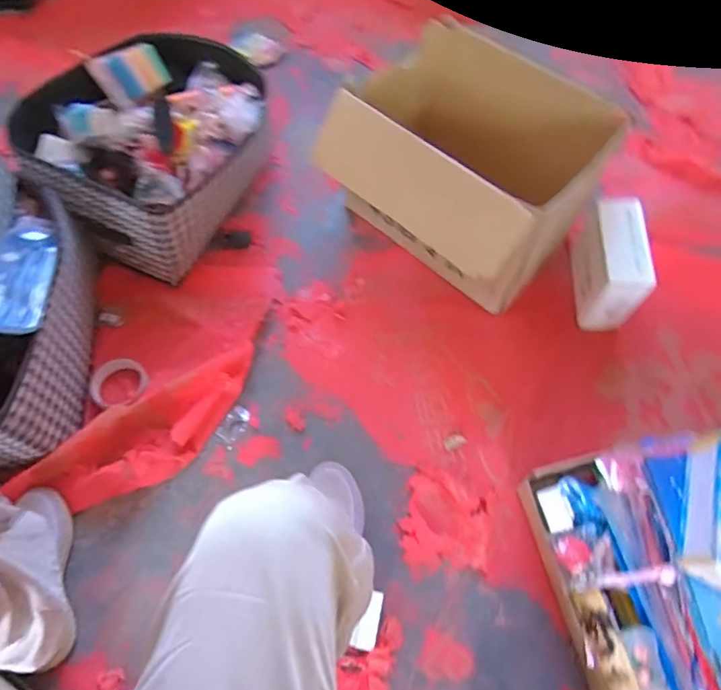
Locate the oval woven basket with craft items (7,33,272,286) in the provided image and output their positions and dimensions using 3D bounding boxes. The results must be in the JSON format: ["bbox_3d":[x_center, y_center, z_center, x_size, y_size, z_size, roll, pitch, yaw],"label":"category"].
[{"bbox_3d":[-0.368,-0.380,0.994,0.377,0.197,0.443,29,65,13],"label":"oval woven basket with craft items"}]

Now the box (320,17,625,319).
[{"bbox_3d":[0.179,-0.296,0.931,0.386,0.275,0.318,37,67,17],"label":"box"}]

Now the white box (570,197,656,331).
[{"bbox_3d":[0.427,-0.136,0.917,0.072,0.153,0.182,4,62,0],"label":"white box"}]

